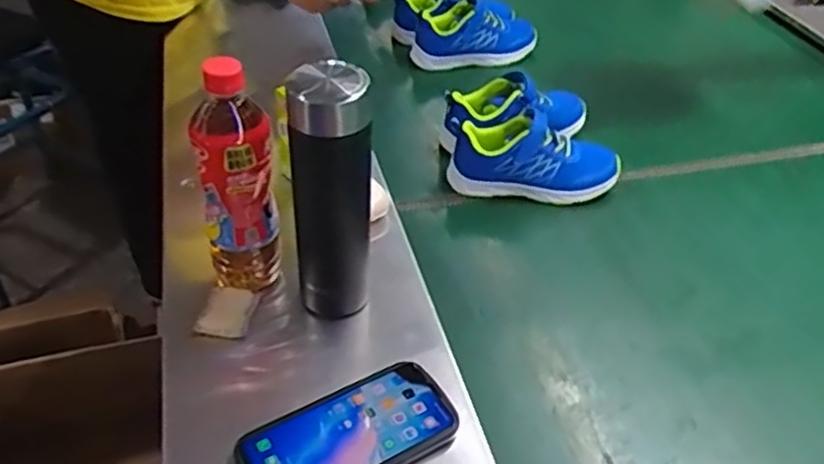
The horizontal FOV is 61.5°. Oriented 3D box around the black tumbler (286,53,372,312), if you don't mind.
[{"bbox_3d":[-0.065,-0.029,0.582,0.060,0.223,0.061,1,41,-1],"label":"black tumbler"}]

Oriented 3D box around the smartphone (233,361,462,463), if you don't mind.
[{"bbox_3d":[-0.048,0.160,0.534,0.160,0.019,0.084,-23,48,-25],"label":"smartphone"}]

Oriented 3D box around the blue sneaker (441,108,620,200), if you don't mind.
[{"bbox_3d":[0.141,-0.087,0.807,0.193,0.086,0.075,7,41,5],"label":"blue sneaker"}]

